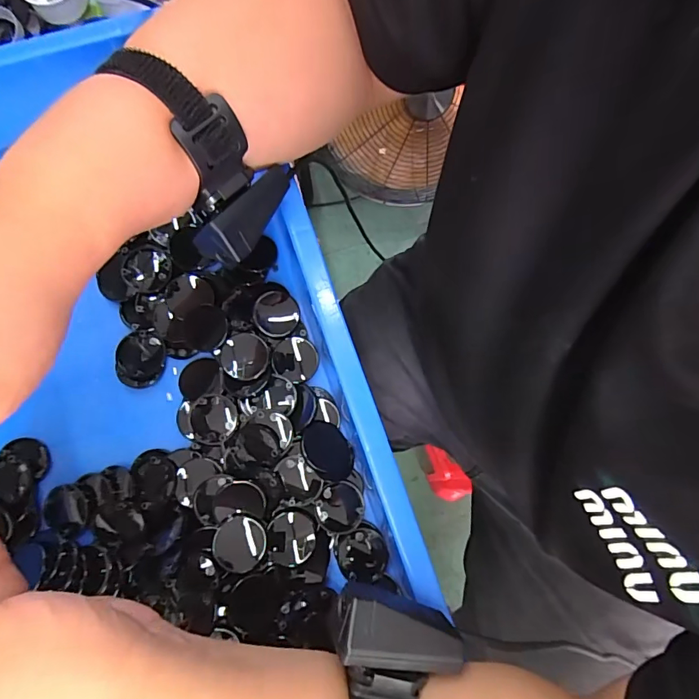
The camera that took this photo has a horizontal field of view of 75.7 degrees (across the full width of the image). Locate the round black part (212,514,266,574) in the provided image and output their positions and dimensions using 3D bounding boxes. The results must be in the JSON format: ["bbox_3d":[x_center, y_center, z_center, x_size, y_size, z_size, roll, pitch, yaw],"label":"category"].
[{"bbox_3d":[-0.080,0.141,0.326,0.036,0.009,0.037,-2,79,-1],"label":"round black part"}]

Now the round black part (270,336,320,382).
[{"bbox_3d":[-0.044,0.007,0.366,0.036,0.005,0.035,0,89,-16],"label":"round black part"}]

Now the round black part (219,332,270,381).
[{"bbox_3d":[-0.082,0.005,0.354,0.037,0.004,0.036,0,85,-16],"label":"round black part"}]

